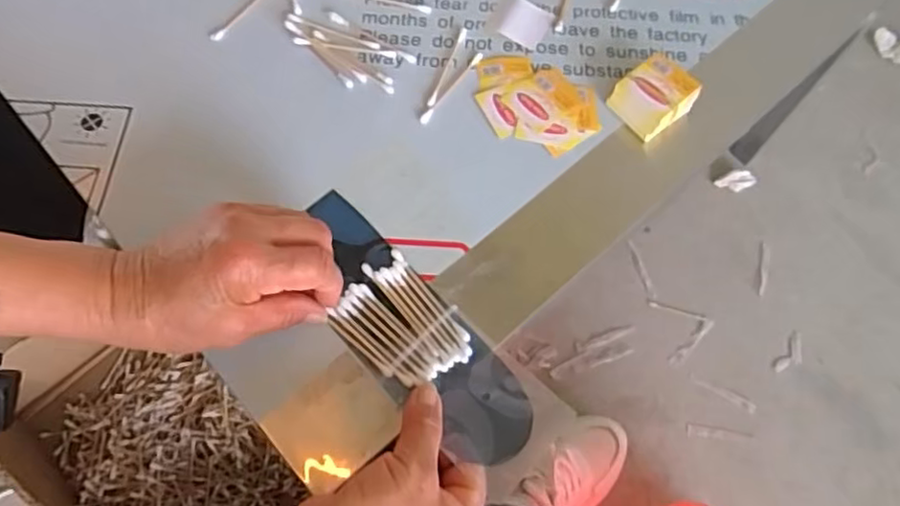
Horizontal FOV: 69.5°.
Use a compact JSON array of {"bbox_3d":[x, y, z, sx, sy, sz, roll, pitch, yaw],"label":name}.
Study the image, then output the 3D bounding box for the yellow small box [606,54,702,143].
[{"bbox_3d":[0.139,-0.106,0.444,0.048,0.024,0.043,-35,71,-16],"label":"yellow small box"}]

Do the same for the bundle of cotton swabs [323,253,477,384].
[{"bbox_3d":[-0.030,0.043,0.382,0.055,0.006,0.077,-38,74,-16],"label":"bundle of cotton swabs"}]

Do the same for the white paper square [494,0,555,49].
[{"bbox_3d":[0.056,-0.172,0.482,0.037,0.004,0.040,30,68,12],"label":"white paper square"}]

